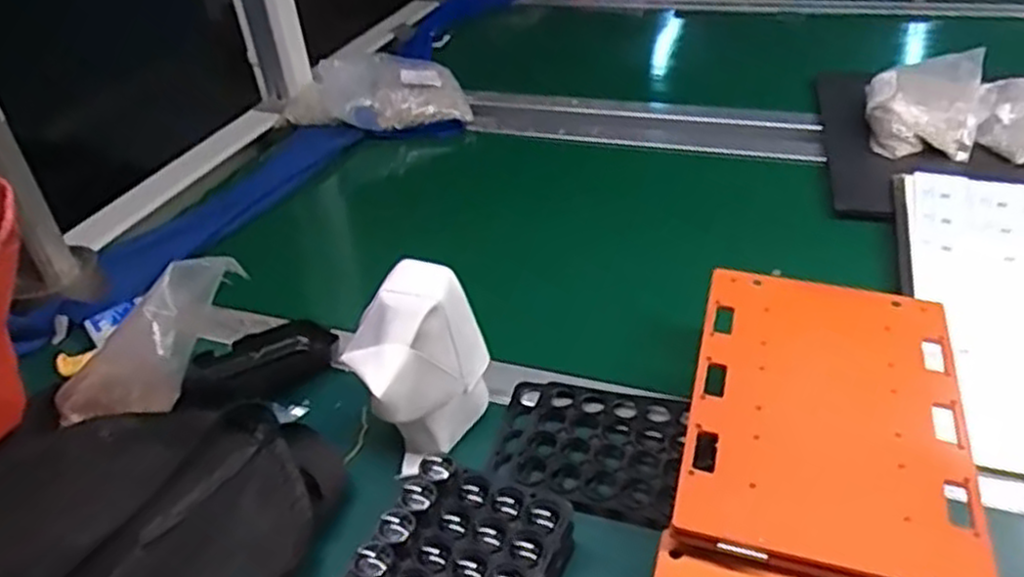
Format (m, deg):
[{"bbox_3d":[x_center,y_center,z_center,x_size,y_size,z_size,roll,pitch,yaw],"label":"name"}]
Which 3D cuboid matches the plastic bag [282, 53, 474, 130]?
[{"bbox_3d":[-0.183,-0.265,1.029,0.258,0.056,0.167,-4,36,4],"label":"plastic bag"}]

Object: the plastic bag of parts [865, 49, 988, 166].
[{"bbox_3d":[0.453,-0.209,0.842,0.113,0.048,0.166,12,40,23],"label":"plastic bag of parts"}]

